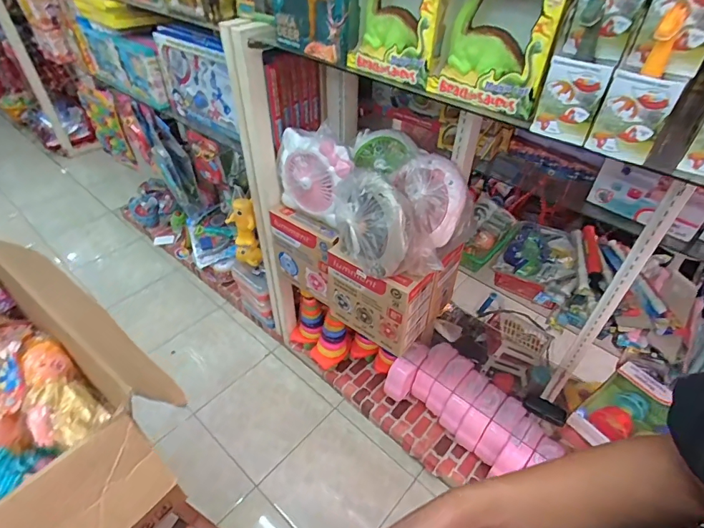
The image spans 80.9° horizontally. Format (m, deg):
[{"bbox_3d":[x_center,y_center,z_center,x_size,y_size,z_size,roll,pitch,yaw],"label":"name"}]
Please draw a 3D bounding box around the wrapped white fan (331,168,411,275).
[{"bbox_3d":[0.039,-0.115,1.079,0.098,0.234,0.268,-33,52,-32],"label":"wrapped white fan"}]

